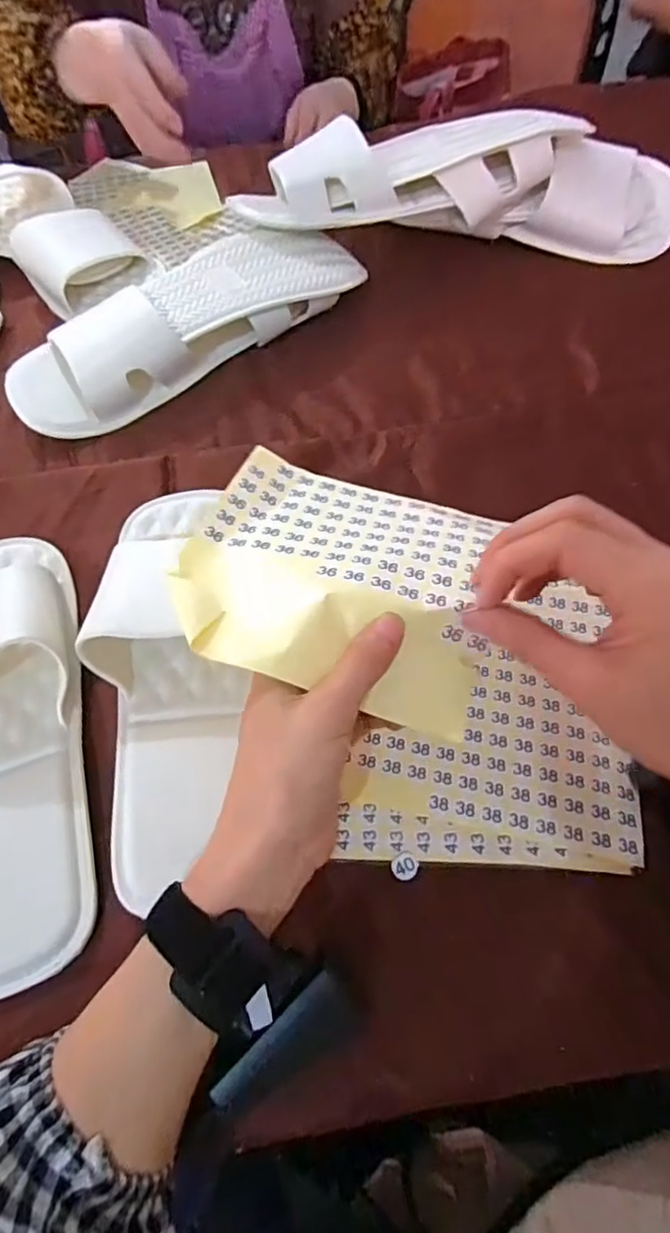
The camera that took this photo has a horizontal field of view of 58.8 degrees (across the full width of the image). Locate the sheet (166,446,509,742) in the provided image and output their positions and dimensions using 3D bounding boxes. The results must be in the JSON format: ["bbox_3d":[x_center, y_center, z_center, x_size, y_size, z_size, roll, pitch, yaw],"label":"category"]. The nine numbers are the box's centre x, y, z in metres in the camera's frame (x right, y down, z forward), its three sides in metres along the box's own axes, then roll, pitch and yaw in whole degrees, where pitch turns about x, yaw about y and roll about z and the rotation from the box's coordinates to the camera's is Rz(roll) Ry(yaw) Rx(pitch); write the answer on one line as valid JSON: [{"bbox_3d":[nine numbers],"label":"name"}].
[{"bbox_3d":[0.002,-0.026,0.313,0.157,0.041,0.145,13,62,8],"label":"sheet"}]

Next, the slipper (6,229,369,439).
[{"bbox_3d":[-0.127,-0.260,0.518,0.325,0.062,0.098,-33,63,-17],"label":"slipper"}]

